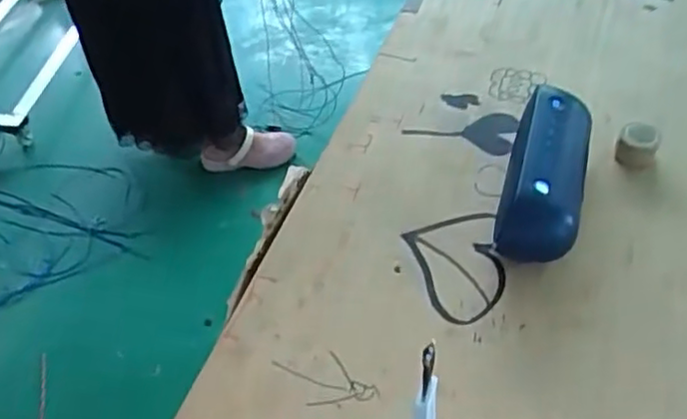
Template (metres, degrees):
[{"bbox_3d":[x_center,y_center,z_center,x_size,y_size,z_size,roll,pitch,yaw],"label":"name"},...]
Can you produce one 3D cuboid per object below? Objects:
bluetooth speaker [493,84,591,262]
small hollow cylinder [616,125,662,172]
[{"bbox_3d":[0.174,-0.033,0.581,0.063,0.068,0.153,14,51,15],"label":"bluetooth speaker"},{"bbox_3d":[0.274,-0.059,0.637,0.035,0.037,0.034,-2,49,2],"label":"small hollow cylinder"}]

